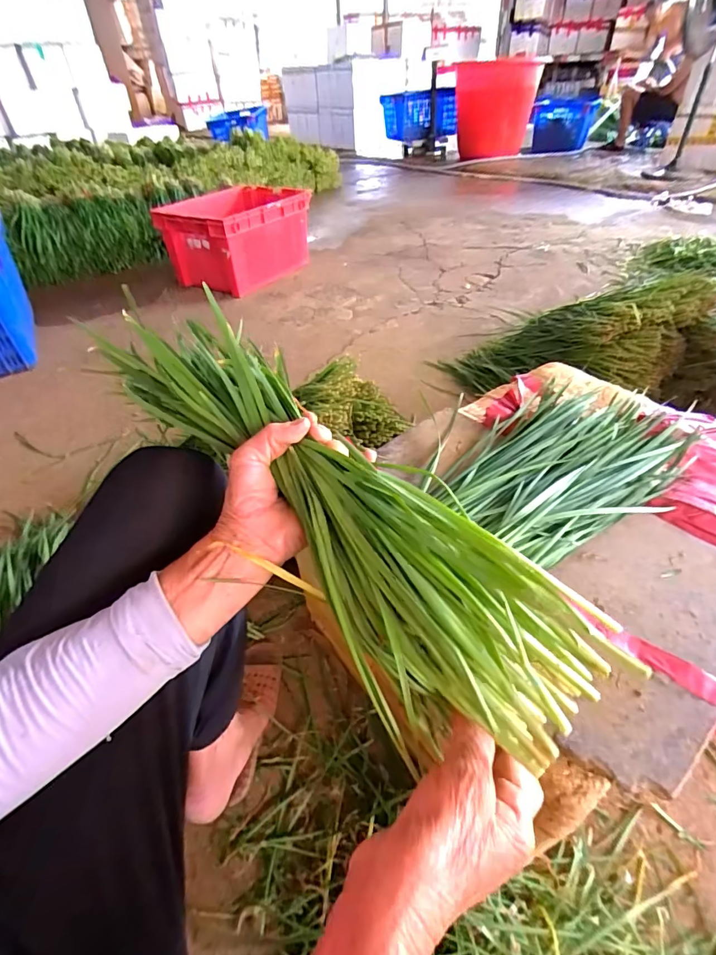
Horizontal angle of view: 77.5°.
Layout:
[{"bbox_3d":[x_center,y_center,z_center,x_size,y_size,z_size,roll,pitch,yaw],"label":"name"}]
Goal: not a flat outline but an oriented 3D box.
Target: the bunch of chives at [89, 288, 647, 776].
[{"bbox_3d":[-0.045,0.005,0.327,0.100,0.111,0.436,-33,59,-29],"label":"bunch of chives"}]

